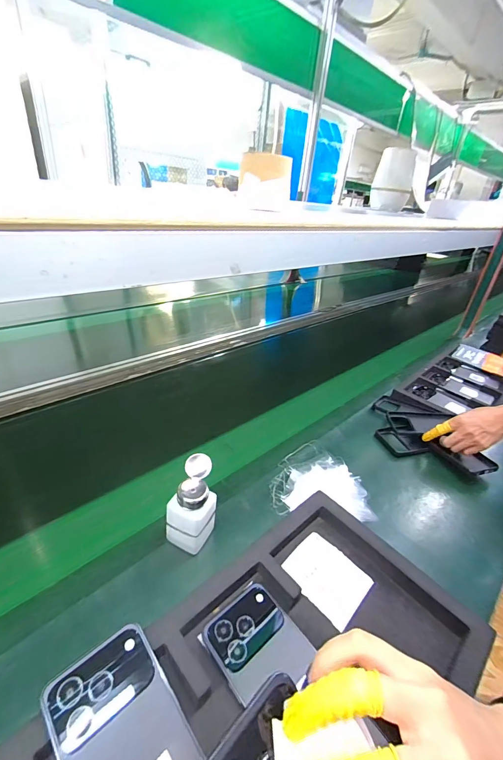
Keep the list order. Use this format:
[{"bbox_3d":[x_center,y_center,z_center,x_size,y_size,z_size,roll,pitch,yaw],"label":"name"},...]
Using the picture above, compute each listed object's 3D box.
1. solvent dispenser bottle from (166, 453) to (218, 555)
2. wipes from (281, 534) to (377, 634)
[{"bbox_3d":[-0.076,0.173,0.451,0.057,0.123,0.077,19,32,21],"label":"solvent dispenser bottle"},{"bbox_3d":[0.086,0.220,0.371,0.084,0.007,0.067,30,37,35],"label":"wipes"}]

